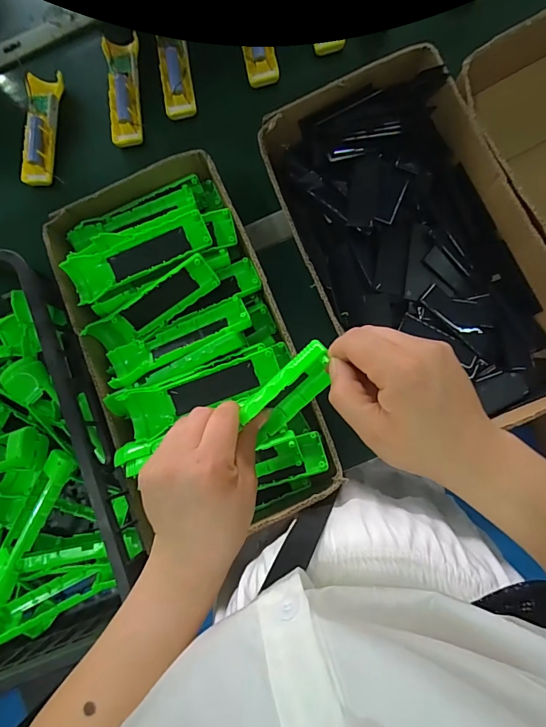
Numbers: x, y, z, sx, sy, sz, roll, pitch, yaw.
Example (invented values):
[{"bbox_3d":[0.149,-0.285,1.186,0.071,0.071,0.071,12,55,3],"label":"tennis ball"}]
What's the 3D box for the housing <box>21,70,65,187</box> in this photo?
[{"bbox_3d":[-0.341,-0.345,0.602,0.041,0.025,0.163,3,82,6],"label":"housing"}]

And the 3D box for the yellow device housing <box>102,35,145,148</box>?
[{"bbox_3d":[-0.218,-0.400,0.595,0.046,0.027,0.161,-5,82,5],"label":"yellow device housing"}]

